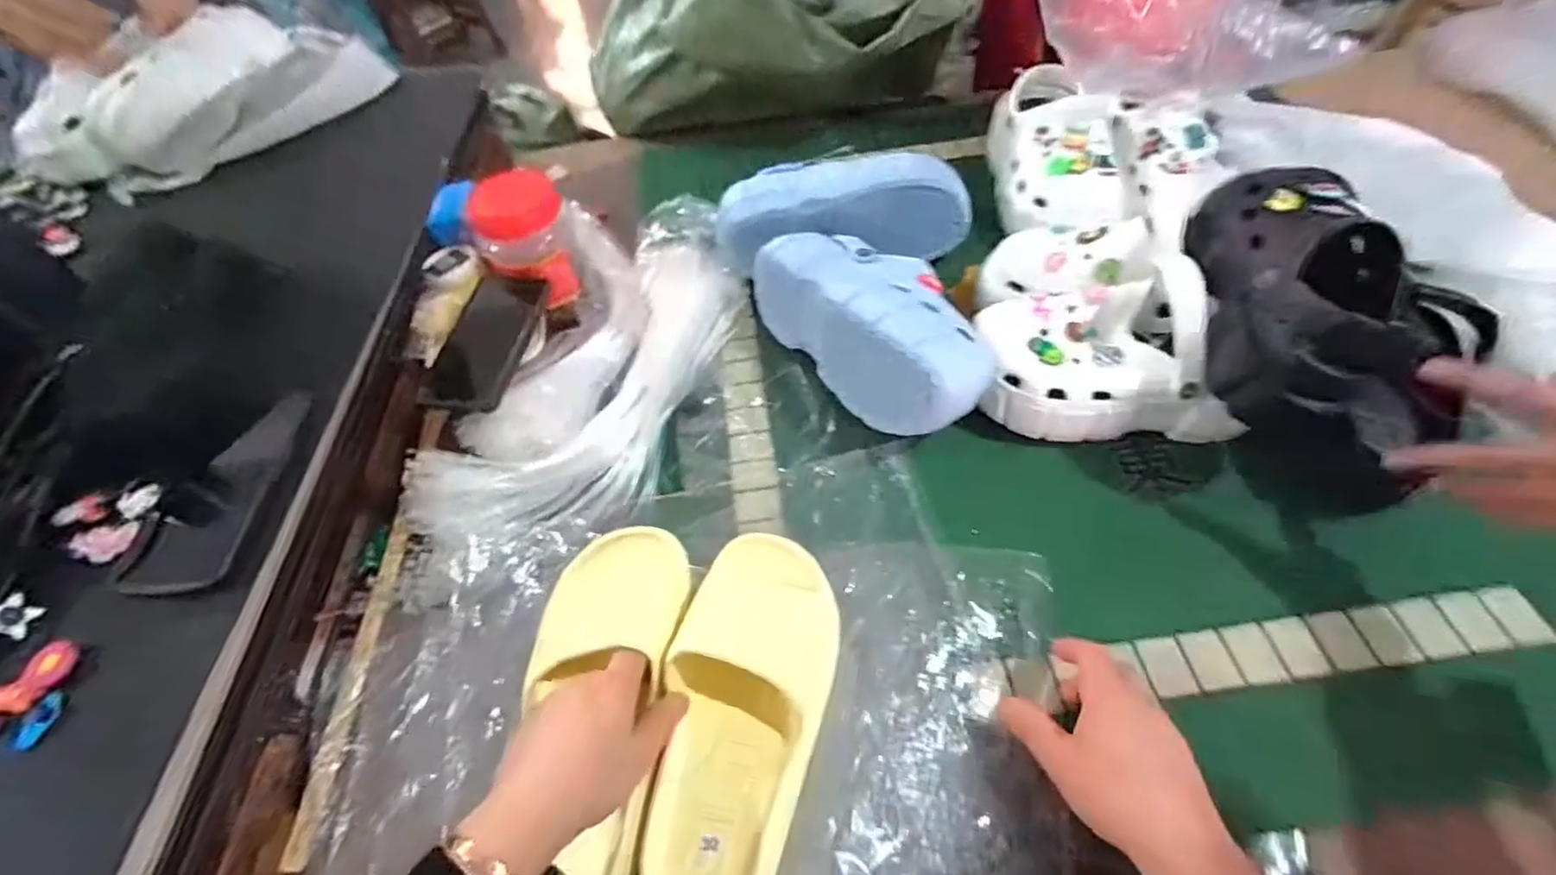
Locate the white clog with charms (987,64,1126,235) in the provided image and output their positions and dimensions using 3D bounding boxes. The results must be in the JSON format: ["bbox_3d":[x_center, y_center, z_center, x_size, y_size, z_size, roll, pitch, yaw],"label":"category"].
[{"bbox_3d":[0.300,-0.318,0.711,0.113,0.108,0.240,4,54,6],"label":"white clog with charms"}]

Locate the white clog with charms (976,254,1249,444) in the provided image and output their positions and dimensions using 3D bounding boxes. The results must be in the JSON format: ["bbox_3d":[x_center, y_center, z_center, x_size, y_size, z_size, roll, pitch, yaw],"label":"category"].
[{"bbox_3d":[0.270,-0.075,0.547,0.204,0.119,0.111,9,55,10],"label":"white clog with charms"}]

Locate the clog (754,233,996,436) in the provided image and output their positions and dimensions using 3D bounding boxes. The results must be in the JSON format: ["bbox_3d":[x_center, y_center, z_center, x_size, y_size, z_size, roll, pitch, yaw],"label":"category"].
[{"bbox_3d":[0.090,-0.113,0.592,0.116,0.097,0.239,-33,58,-19],"label":"clog"}]

